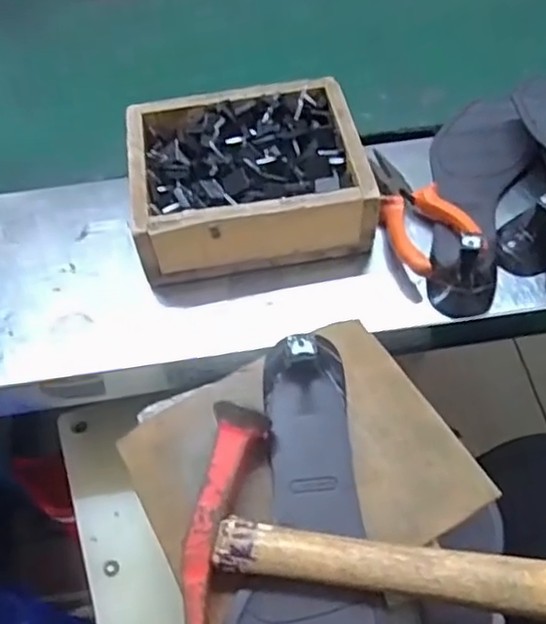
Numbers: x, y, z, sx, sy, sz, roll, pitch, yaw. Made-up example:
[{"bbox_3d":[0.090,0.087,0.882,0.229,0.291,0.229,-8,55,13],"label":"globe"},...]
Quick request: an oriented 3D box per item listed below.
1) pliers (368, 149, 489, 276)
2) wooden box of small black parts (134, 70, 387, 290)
[{"bbox_3d":[0.110,-0.087,0.525,0.066,0.028,0.142,-19,57,-9],"label":"pliers"},{"bbox_3d":[-0.021,-0.110,0.528,0.182,0.065,0.152,-9,56,-3],"label":"wooden box of small black parts"}]

